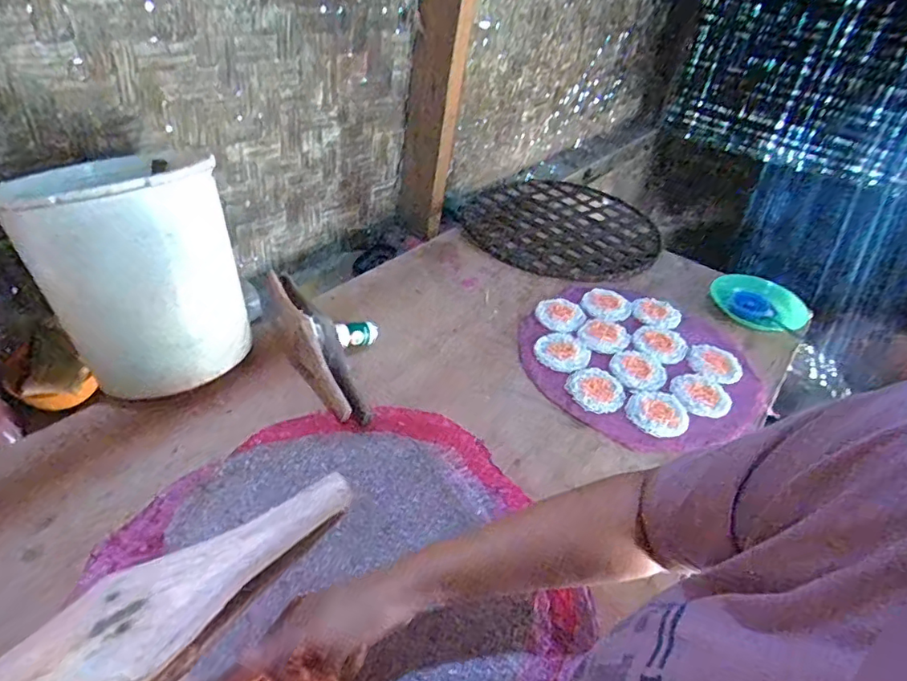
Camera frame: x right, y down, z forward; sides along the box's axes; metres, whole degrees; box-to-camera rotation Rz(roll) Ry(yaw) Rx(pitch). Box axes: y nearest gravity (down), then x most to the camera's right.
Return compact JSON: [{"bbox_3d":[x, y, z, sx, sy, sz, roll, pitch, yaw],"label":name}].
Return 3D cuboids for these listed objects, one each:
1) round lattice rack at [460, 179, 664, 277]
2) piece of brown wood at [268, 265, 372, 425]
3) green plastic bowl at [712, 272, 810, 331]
[{"bbox_3d":[0.231,-0.249,1.163,0.377,0.018,0.408,4,38,-3],"label":"round lattice rack"},{"bbox_3d":[-0.192,0.004,0.741,0.066,0.047,0.276,-19,59,-29],"label":"piece of brown wood"},{"bbox_3d":[0.540,-0.070,0.966,0.157,0.028,0.123,24,41,20],"label":"green plastic bowl"}]

